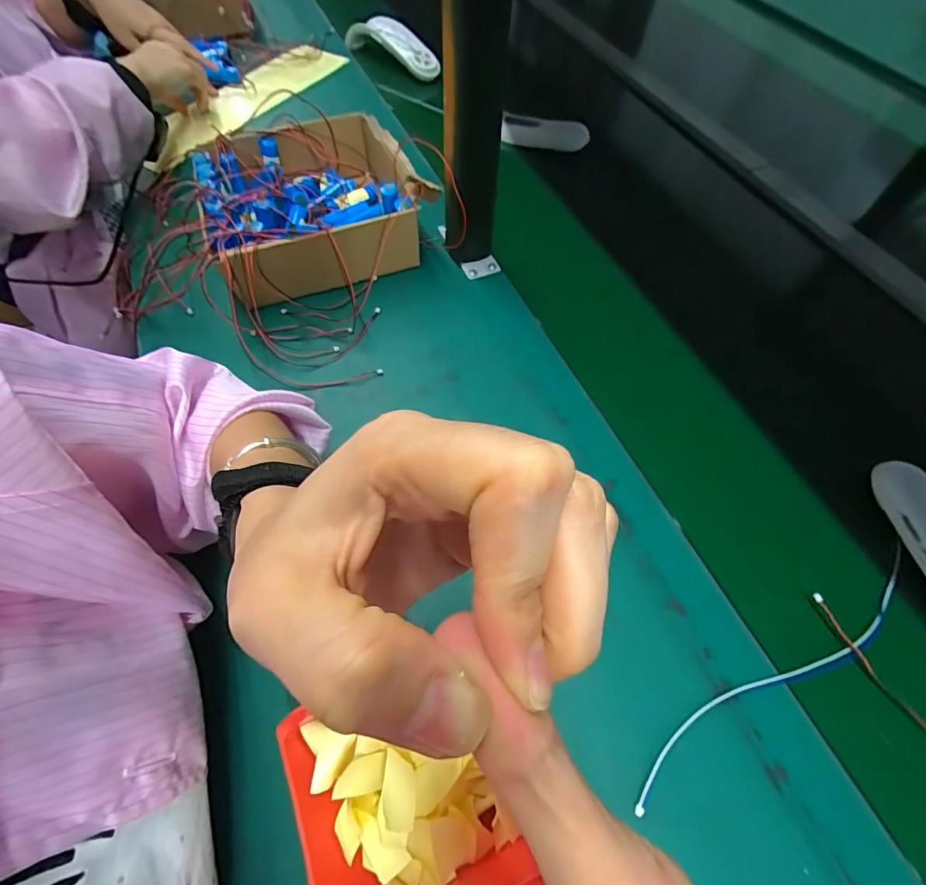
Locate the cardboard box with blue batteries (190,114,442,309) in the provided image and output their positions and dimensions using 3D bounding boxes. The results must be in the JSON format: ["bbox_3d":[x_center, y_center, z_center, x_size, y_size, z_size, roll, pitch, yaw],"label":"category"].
[{"bbox_3d":[-0.166,-0.260,0.497,0.215,0.079,0.203,-24,63,-12],"label":"cardboard box with blue batteries"}]

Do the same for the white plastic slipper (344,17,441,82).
[{"bbox_3d":[-0.122,-0.634,0.721,0.178,0.059,0.031,29,65,15],"label":"white plastic slipper"}]

